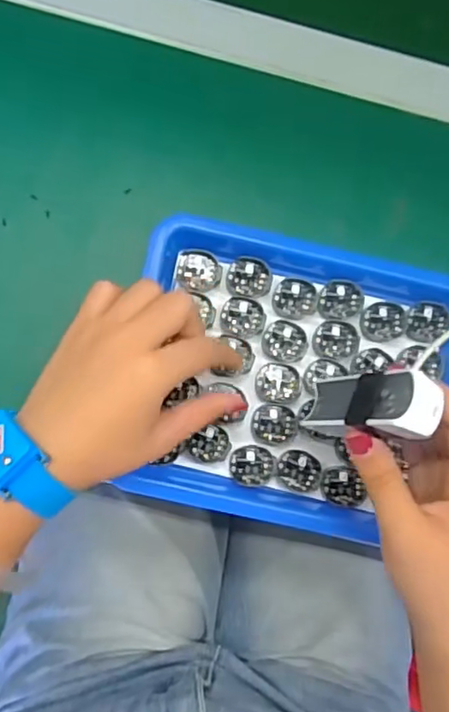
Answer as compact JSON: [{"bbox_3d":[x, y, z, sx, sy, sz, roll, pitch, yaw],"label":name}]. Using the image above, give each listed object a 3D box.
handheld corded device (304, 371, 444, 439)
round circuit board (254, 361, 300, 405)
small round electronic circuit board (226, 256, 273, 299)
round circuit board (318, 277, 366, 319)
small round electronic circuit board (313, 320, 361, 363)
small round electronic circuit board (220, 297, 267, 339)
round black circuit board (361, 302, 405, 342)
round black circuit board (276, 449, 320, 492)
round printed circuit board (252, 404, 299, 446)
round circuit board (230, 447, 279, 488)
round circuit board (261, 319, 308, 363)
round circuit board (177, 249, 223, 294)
[{"bbox_3d":[0.069,0.023,0.298,0.025,0.077,0.028,6,84,-21],"label":"handheld corded device"},{"bbox_3d":[0.034,0.018,0.387,0.027,0.004,0.026,1,85,-7],"label":"round circuit board"},{"bbox_3d":[0.016,-0.051,0.391,0.028,0.007,0.025,2,85,-6],"label":"small round electronic circuit board"},{"bbox_3d":[0.077,-0.037,0.400,0.029,0.004,0.027,1,85,-7],"label":"round circuit board"},{"bbox_3d":[0.073,-0.010,0.397,0.030,0.004,0.026,3,85,-6],"label":"small round electronic circuit board"},{"bbox_3d":[0.012,-0.025,0.391,0.028,0.004,0.026,1,85,-7],"label":"small round electronic circuit board"},{"bbox_3d":[0.105,-0.023,0.399,0.029,0.004,0.026,2,85,-6],"label":"round black circuit board"},{"bbox_3d":[0.047,0.072,0.382,0.027,0.004,0.025,1,85,-7],"label":"round black circuit board"},{"bbox_3d":[0.033,0.043,0.383,0.028,0.004,0.025,4,85,-6],"label":"round printed circuit board"},{"bbox_3d":[0.018,0.069,0.380,0.029,0.004,0.025,4,85,-6],"label":"round circuit board"},{"bbox_3d":[0.039,-0.010,0.390,0.029,0.005,0.027,4,85,-6],"label":"round circuit board"},{"bbox_3d":[-0.016,-0.055,0.391,0.027,0.010,0.027,-20,88,-8],"label":"round circuit board"}]

